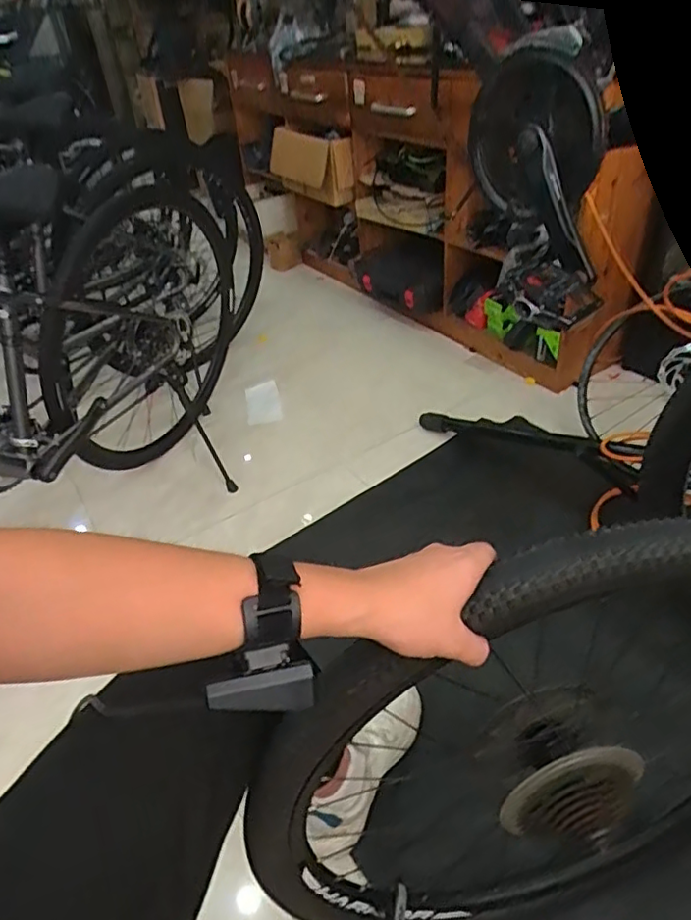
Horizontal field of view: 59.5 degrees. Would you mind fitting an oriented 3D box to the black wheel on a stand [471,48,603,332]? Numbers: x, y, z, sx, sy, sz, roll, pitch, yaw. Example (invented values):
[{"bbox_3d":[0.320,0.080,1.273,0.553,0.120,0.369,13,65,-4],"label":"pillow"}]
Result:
[{"bbox_3d":[0.233,-0.317,0.719,0.111,0.175,0.331,-10,73,-6],"label":"black wheel on a stand"}]

